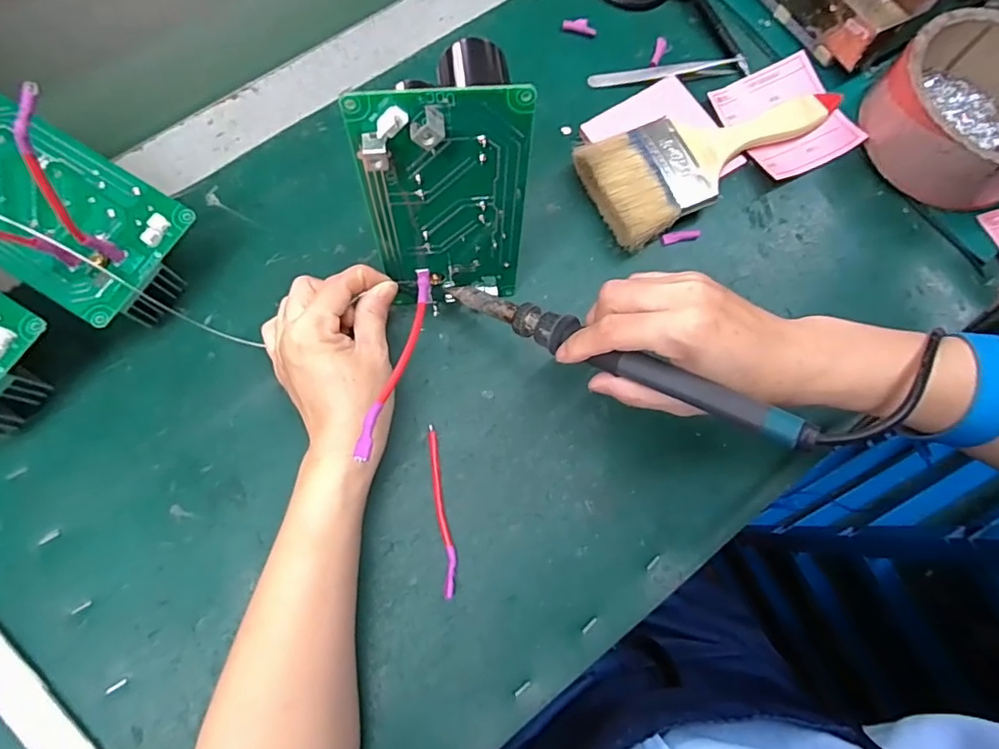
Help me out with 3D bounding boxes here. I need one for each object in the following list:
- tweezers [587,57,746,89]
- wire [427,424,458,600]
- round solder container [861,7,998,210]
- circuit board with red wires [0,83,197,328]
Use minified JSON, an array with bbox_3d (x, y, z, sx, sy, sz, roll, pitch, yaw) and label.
[{"bbox_3d":[0.124,-0.224,0.404,0.113,0.007,0.014,-8,75,-4],"label":"tweezers"},{"bbox_3d":[-0.033,0.078,0.320,0.009,0.007,0.097,-8,75,-4],"label":"wire"},{"bbox_3d":[0.324,-0.179,0.375,0.118,0.052,0.118,0,75,-1],"label":"round solder container"},{"bbox_3d":[-0.252,-0.097,0.288,0.147,0.137,0.082,31,76,7],"label":"circuit board with red wires"}]

